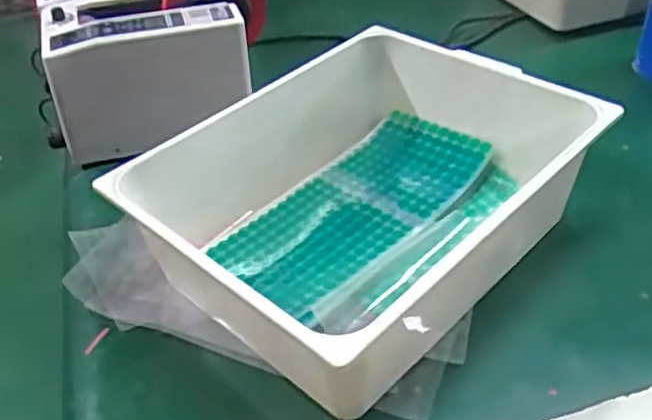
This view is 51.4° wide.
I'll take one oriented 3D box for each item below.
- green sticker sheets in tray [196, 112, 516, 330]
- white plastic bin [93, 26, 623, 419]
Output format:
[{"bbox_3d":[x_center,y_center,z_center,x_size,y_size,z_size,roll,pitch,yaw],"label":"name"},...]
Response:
[{"bbox_3d":[0.042,0.002,0.653,0.181,0.032,0.281,28,51,33],"label":"green sticker sheets in tray"},{"bbox_3d":[0.036,-0.020,0.601,0.378,0.121,0.286,-35,49,-29],"label":"white plastic bin"}]

